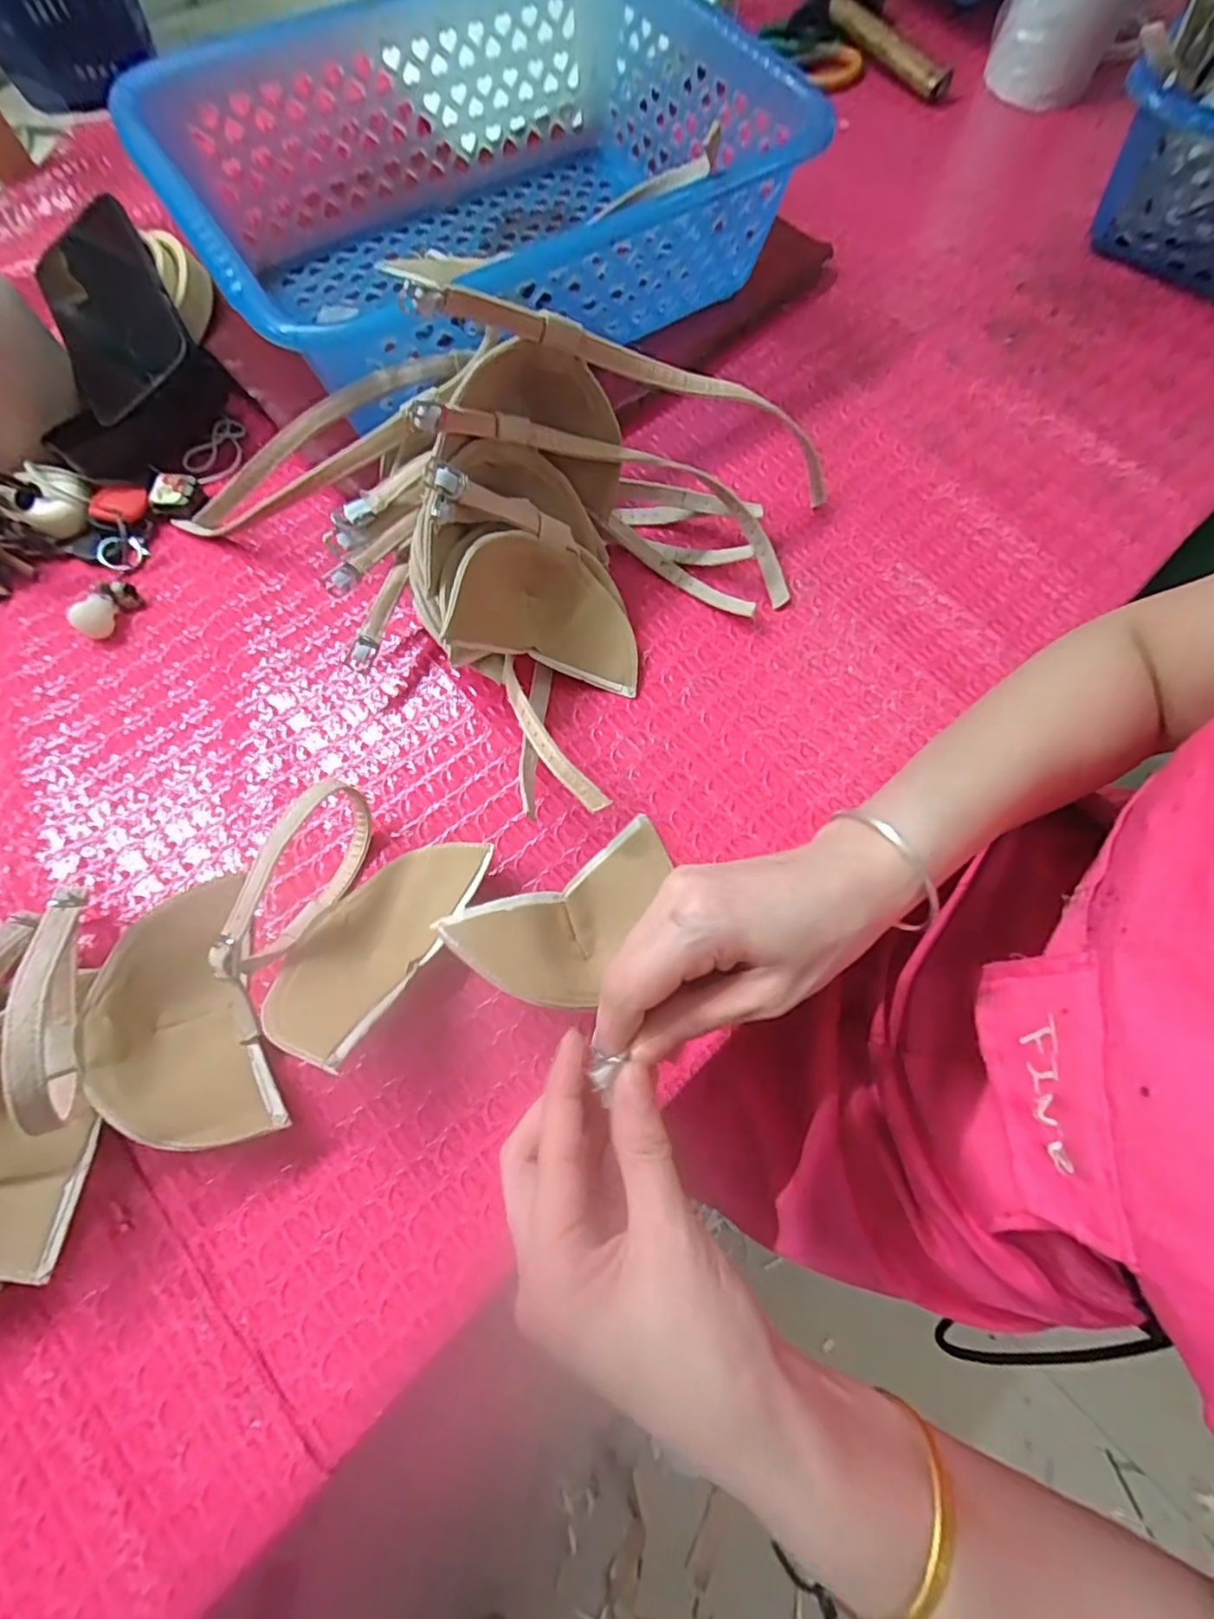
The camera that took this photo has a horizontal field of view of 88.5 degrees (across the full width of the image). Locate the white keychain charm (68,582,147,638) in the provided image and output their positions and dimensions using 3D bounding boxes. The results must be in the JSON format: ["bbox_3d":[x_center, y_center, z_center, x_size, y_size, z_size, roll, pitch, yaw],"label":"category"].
[{"bbox_3d":[-0.290,-0.117,0.360,0.015,0.019,0.039,31,72,10],"label":"white keychain charm"}]

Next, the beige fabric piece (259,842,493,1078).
[{"bbox_3d":[-0.104,0.051,0.281,0.065,0.065,0.109,23,71,8],"label":"beige fabric piece"}]

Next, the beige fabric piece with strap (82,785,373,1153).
[{"bbox_3d":[-0.174,0.060,0.287,0.091,0.045,0.161,5,70,1],"label":"beige fabric piece with strap"}]

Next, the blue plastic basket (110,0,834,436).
[{"bbox_3d":[-0.074,-0.373,0.400,0.346,0.117,0.267,-31,73,-11],"label":"blue plastic basket"}]

